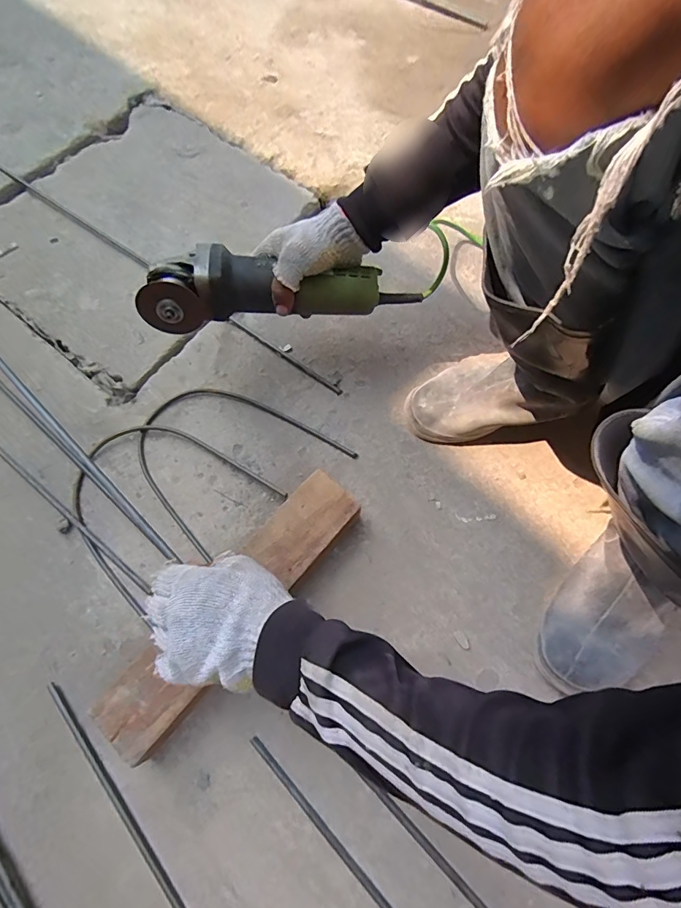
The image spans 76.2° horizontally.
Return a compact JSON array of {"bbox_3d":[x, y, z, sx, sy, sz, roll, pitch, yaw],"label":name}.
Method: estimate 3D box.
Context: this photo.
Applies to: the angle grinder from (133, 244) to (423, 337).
[{"bbox_3d":[-0.070,-0.202,0.537,0.325,0.062,0.077,-5,68,-13],"label":"angle grinder"}]

